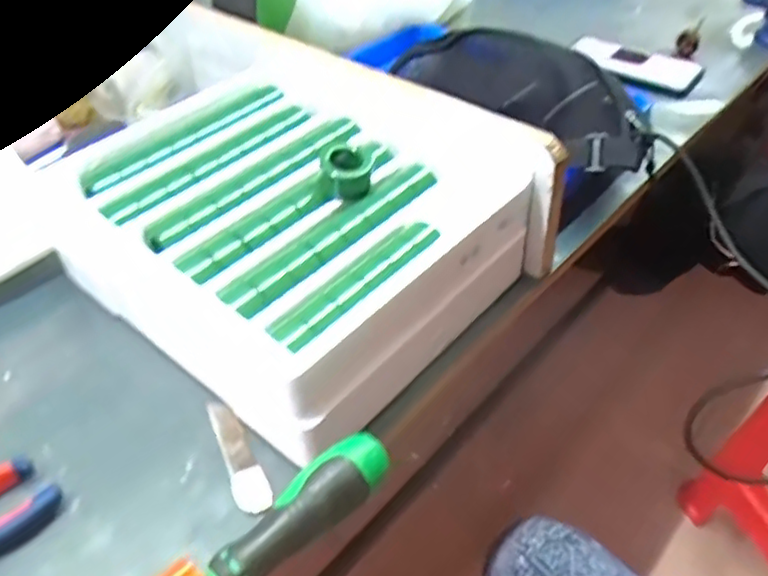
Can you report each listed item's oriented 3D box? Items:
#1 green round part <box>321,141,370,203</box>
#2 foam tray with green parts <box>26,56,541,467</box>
[{"bbox_3d":[-0.029,-0.089,0.508,0.034,0.031,0.038,-4,44,-2],"label":"green round part"},{"bbox_3d":[-0.075,-0.060,0.541,0.304,0.101,0.272,30,52,29],"label":"foam tray with green parts"}]

